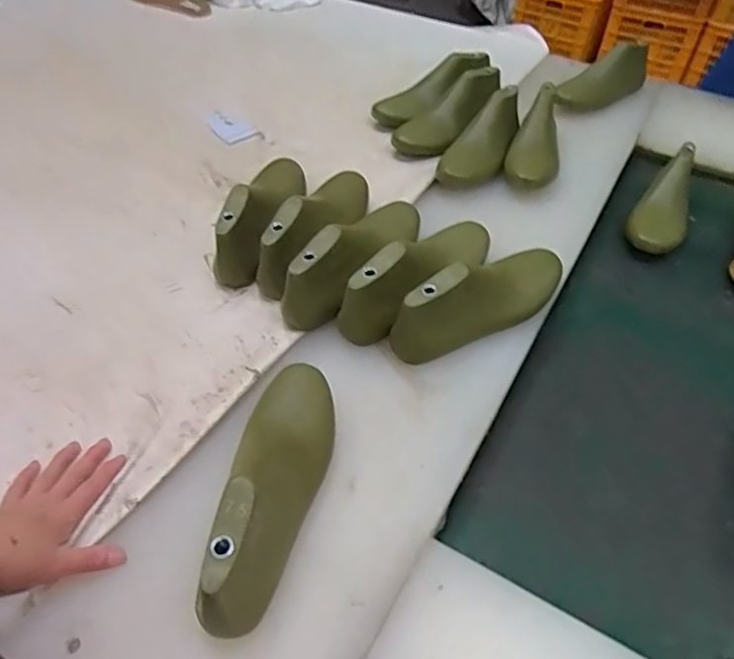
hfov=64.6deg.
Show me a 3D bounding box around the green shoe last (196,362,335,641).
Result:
[{"bbox_3d":[-0.075,0.120,0.489,0.074,0.088,0.240,6,46,2],"label":"green shoe last"}]

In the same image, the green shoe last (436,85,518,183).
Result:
[{"bbox_3d":[0.186,-0.295,0.890,0.070,0.054,0.218,30,74,23],"label":"green shoe last"}]

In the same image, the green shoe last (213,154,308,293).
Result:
[{"bbox_3d":[-0.133,-0.161,0.752,0.076,0.088,0.233,8,46,4],"label":"green shoe last"}]

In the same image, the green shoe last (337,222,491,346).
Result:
[{"bbox_3d":[0.066,-0.071,0.677,0.065,0.085,0.233,31,52,24],"label":"green shoe last"}]

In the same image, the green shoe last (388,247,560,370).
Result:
[{"bbox_3d":[0.134,-0.040,0.651,0.235,0.088,0.065,-27,53,-26],"label":"green shoe last"}]

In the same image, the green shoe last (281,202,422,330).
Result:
[{"bbox_3d":[-0.005,-0.098,0.697,0.069,0.090,0.245,23,49,17],"label":"green shoe last"}]

